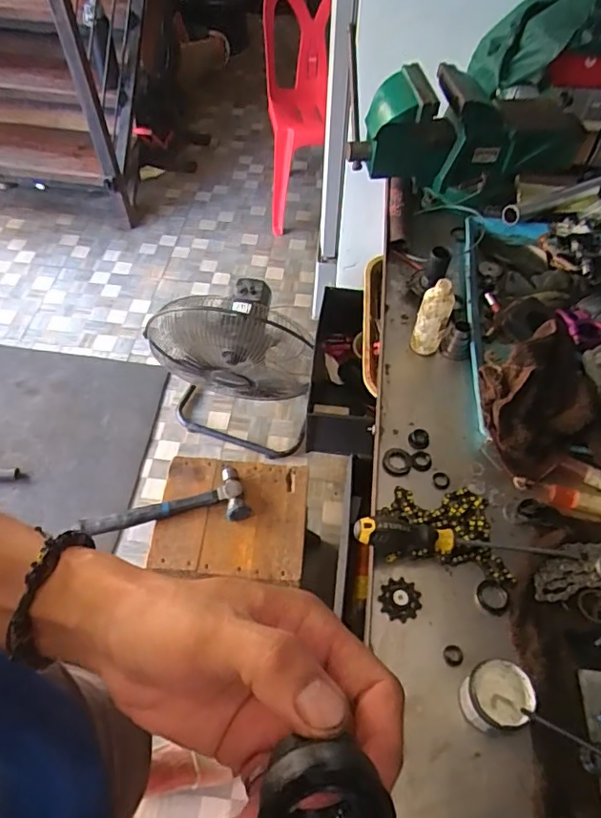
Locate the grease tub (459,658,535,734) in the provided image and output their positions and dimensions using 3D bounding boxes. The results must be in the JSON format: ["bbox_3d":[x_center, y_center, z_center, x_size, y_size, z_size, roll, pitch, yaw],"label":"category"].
[{"bbox_3d":[0.174,0.258,0.482,0.055,0.041,0.051,1,55,-1],"label":"grease tub"}]

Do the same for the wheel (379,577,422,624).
[{"bbox_3d":[0.102,0.195,0.551,0.039,0.008,0.040,1,55,-1],"label":"wheel"}]

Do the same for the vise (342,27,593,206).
[{"bbox_3d":[0.281,-0.449,0.896,0.390,0.181,0.134,3,55,0],"label":"vise"}]

